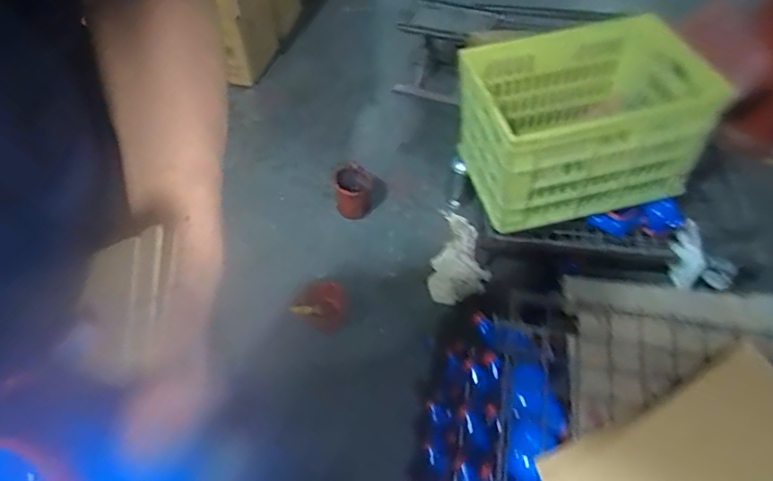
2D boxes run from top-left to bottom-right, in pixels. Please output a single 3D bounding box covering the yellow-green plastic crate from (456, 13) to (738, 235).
[{"bbox_3d":[0.454,-0.299,1.310,0.476,0.310,0.423,-11,54,-8],"label":"yellow-green plastic crate"}]

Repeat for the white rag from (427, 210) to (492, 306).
[{"bbox_3d":[0.204,0.033,1.458,0.154,0.051,0.310,8,54,6],"label":"white rag"}]

